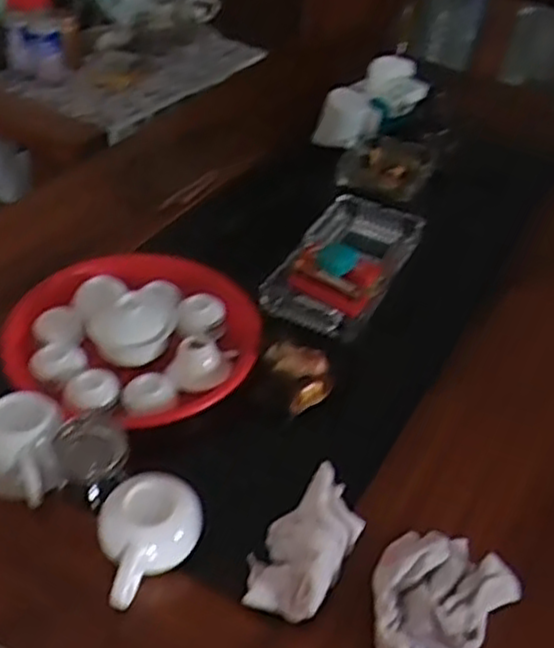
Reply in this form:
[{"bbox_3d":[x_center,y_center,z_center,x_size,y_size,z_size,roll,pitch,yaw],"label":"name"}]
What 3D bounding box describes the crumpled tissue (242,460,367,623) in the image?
[{"bbox_3d":[0.025,0.168,0.584,0.071,0.059,0.127,24,44,19],"label":"crumpled tissue"}]

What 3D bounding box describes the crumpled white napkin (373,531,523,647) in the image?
[{"bbox_3d":[0.115,0.209,0.558,0.096,0.038,0.139,35,49,28],"label":"crumpled white napkin"}]

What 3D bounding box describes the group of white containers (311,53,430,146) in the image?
[{"bbox_3d":[0.155,-0.340,1.122,0.095,0.087,0.201,30,47,24],"label":"group of white containers"}]

